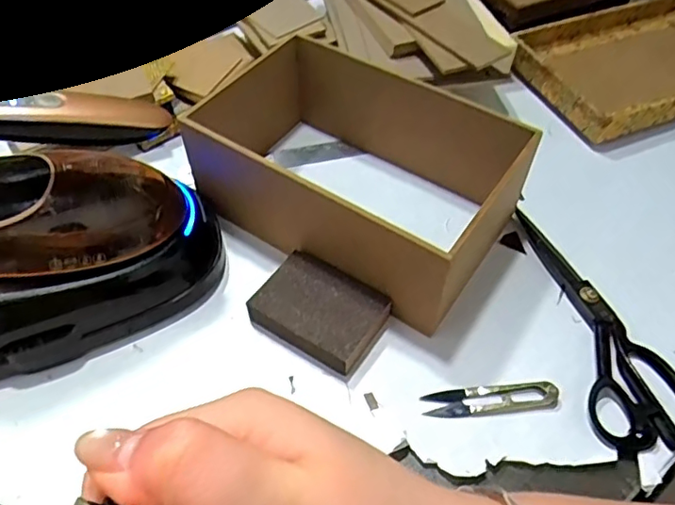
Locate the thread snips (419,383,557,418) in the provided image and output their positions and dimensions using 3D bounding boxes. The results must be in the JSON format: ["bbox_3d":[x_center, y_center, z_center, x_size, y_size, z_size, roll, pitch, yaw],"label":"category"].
[{"bbox_3d":[0.117,0.111,0.434,0.100,0.006,0.024,-3,52,-3],"label":"thread snips"}]

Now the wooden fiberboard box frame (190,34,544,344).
[{"bbox_3d":[0.016,-0.073,0.516,0.258,0.112,0.164,28,57,20],"label":"wooden fiberboard box frame"}]

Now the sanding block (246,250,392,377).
[{"bbox_3d":[-0.015,0.049,0.473,0.101,0.029,0.075,26,56,19],"label":"sanding block"}]

